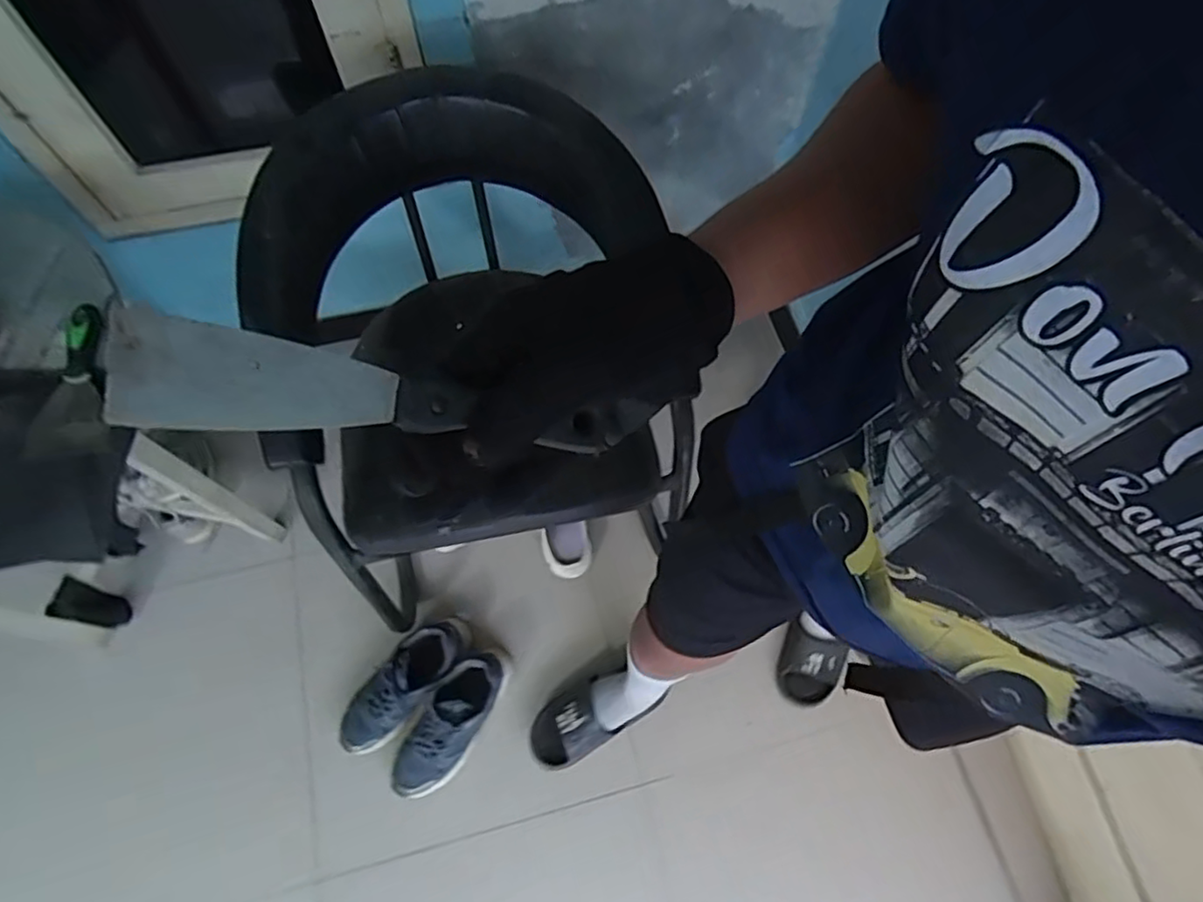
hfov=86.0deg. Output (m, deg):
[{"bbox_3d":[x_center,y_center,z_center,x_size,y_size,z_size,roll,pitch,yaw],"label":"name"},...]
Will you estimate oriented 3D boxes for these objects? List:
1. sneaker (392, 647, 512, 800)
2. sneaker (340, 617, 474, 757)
[{"bbox_3d":[-0.273,0.500,1.187,0.112,0.117,0.289,37,72,13],"label":"sneaker"},{"bbox_3d":[-0.370,0.440,1.215,0.102,0.116,0.291,43,74,14],"label":"sneaker"}]

